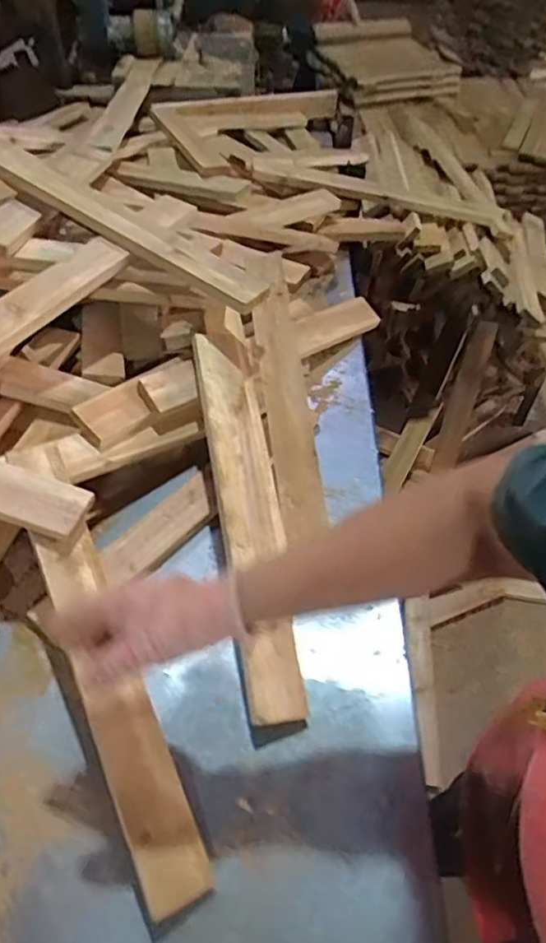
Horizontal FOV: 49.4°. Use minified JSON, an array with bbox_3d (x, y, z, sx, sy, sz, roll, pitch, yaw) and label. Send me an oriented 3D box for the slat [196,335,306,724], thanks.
[{"bbox_3d":[-0.027,0.043,0.749,0.089,0.024,0.511,10,55,-32],"label":"slat"}]

